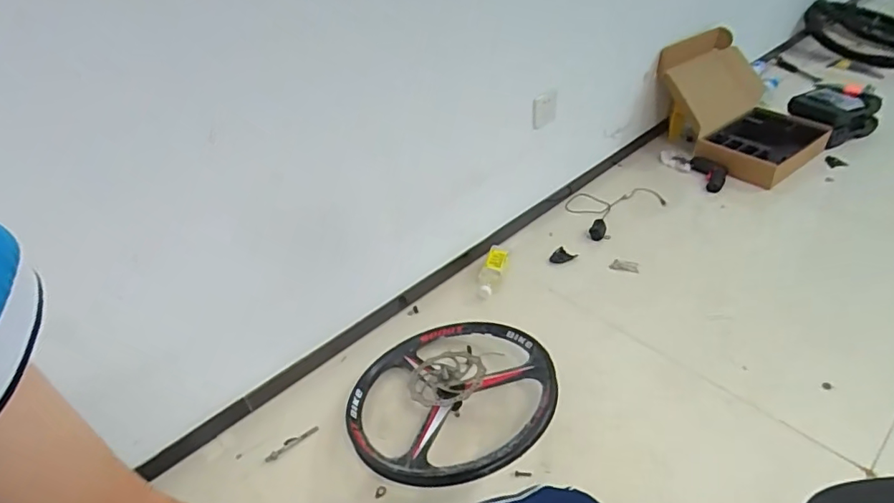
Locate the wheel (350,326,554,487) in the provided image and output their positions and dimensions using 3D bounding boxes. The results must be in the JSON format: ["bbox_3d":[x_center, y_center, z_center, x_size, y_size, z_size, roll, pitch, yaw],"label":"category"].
[{"bbox_3d":[0.006,0.277,1.050,0.388,0.104,0.411,-4,39,3],"label":"wheel"}]

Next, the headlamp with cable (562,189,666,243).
[{"bbox_3d":[0.499,-0.140,1.643,0.326,0.047,0.217,-26,43,-23],"label":"headlamp with cable"}]

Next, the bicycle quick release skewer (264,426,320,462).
[{"bbox_3d":[-0.310,0.381,1.064,0.112,0.006,0.022,-29,45,-29],"label":"bicycle quick release skewer"}]

